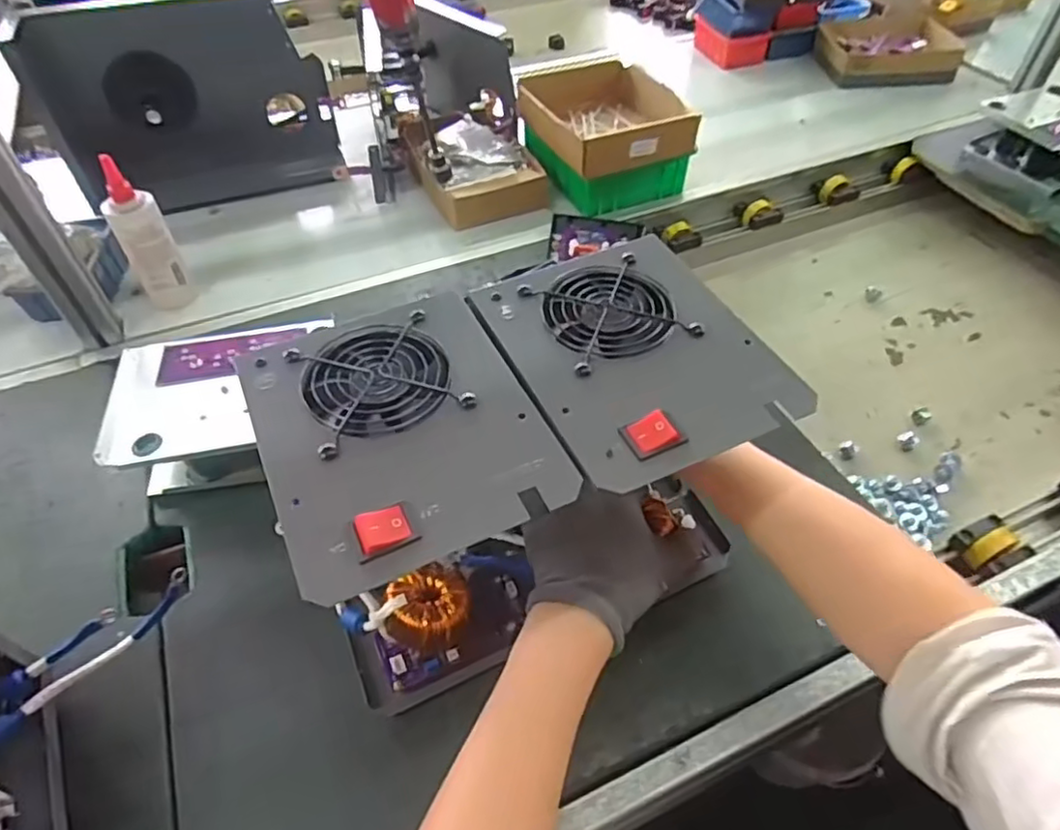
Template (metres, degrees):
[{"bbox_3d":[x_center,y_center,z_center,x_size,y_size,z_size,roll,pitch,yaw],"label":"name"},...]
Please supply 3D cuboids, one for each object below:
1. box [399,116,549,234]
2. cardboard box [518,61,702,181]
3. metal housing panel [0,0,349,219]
[{"bbox_3d":[-0.082,-0.367,0.929,0.158,0.065,0.218,-17,52,-13],"label":"box"},{"bbox_3d":[0.101,-0.414,0.895,0.187,0.060,0.231,-20,53,-16],"label":"cardboard box"},{"bbox_3d":[-0.453,-0.417,0.883,0.344,0.249,0.045,-23,38,-22],"label":"metal housing panel"}]

